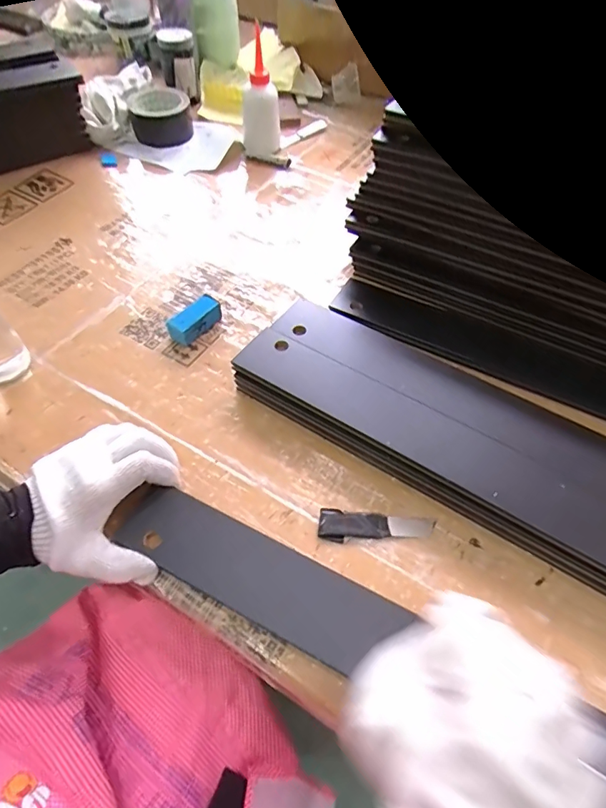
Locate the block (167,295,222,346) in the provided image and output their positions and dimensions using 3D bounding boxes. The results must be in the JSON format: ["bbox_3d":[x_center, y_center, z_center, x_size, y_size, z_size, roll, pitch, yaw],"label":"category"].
[{"bbox_3d":[-0.120,-0.094,0.527,0.026,0.029,0.068,36,61,22],"label":"block"}]

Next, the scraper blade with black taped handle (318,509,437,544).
[{"bbox_3d":[0.064,0.108,0.406,0.100,0.004,0.027,5,55,2],"label":"scraper blade with black taped handle"}]

